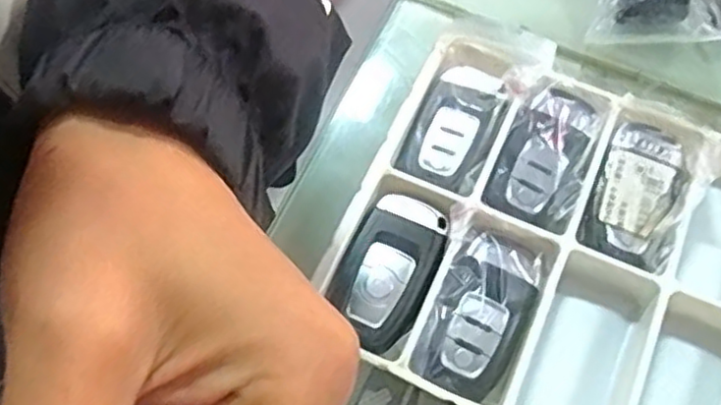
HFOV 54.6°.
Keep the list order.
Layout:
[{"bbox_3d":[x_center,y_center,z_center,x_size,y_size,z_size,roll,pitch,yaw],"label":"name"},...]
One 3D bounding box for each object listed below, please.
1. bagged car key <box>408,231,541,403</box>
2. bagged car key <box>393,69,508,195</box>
[{"bbox_3d":[0.053,0.052,0.313,0.038,0.023,0.072,27,67,12],"label":"bagged car key"},{"bbox_3d":[0.045,-0.038,0.348,0.035,0.012,0.063,26,67,12],"label":"bagged car key"}]

